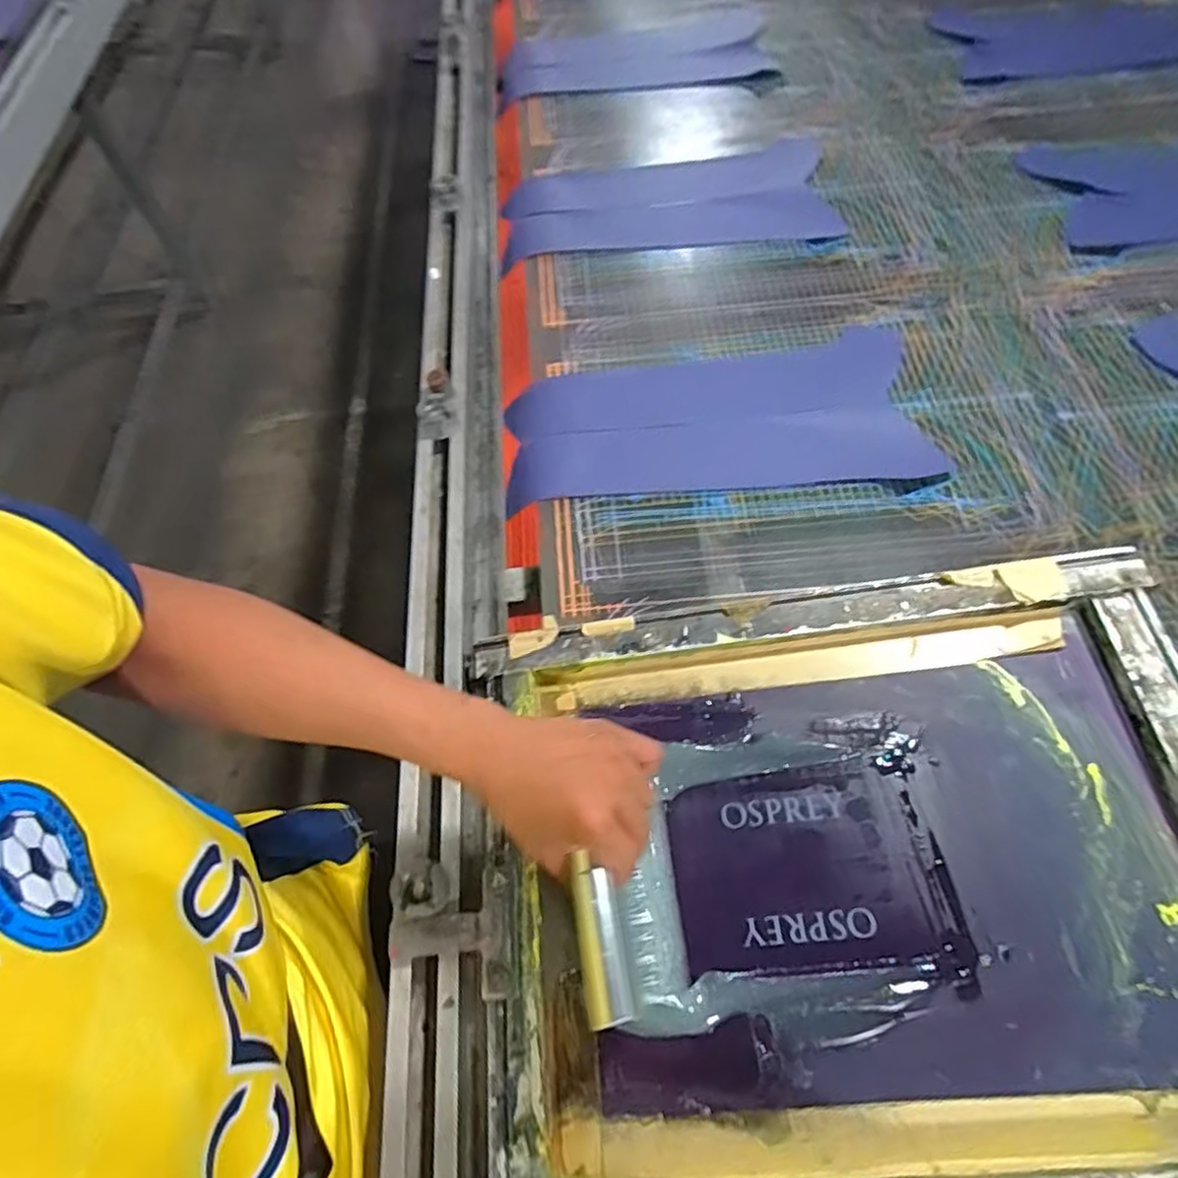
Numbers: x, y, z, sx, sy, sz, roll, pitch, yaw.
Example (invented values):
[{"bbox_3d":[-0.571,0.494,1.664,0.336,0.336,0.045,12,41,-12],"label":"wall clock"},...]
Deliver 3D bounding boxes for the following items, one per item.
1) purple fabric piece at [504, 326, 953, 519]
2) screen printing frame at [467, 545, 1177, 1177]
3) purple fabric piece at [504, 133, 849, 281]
[{"bbox_3d":[0.134,-0.184,0.735,0.441,0.009,0.202,-6,61,-1],"label":"purple fabric piece"},{"bbox_3d":[0.187,0.196,0.485,0.532,0.032,0.420,-8,62,6],"label":"screen printing frame"},{"bbox_3d":[0.106,-0.541,0.936,0.440,0.014,0.216,-4,62,1],"label":"purple fabric piece"}]

